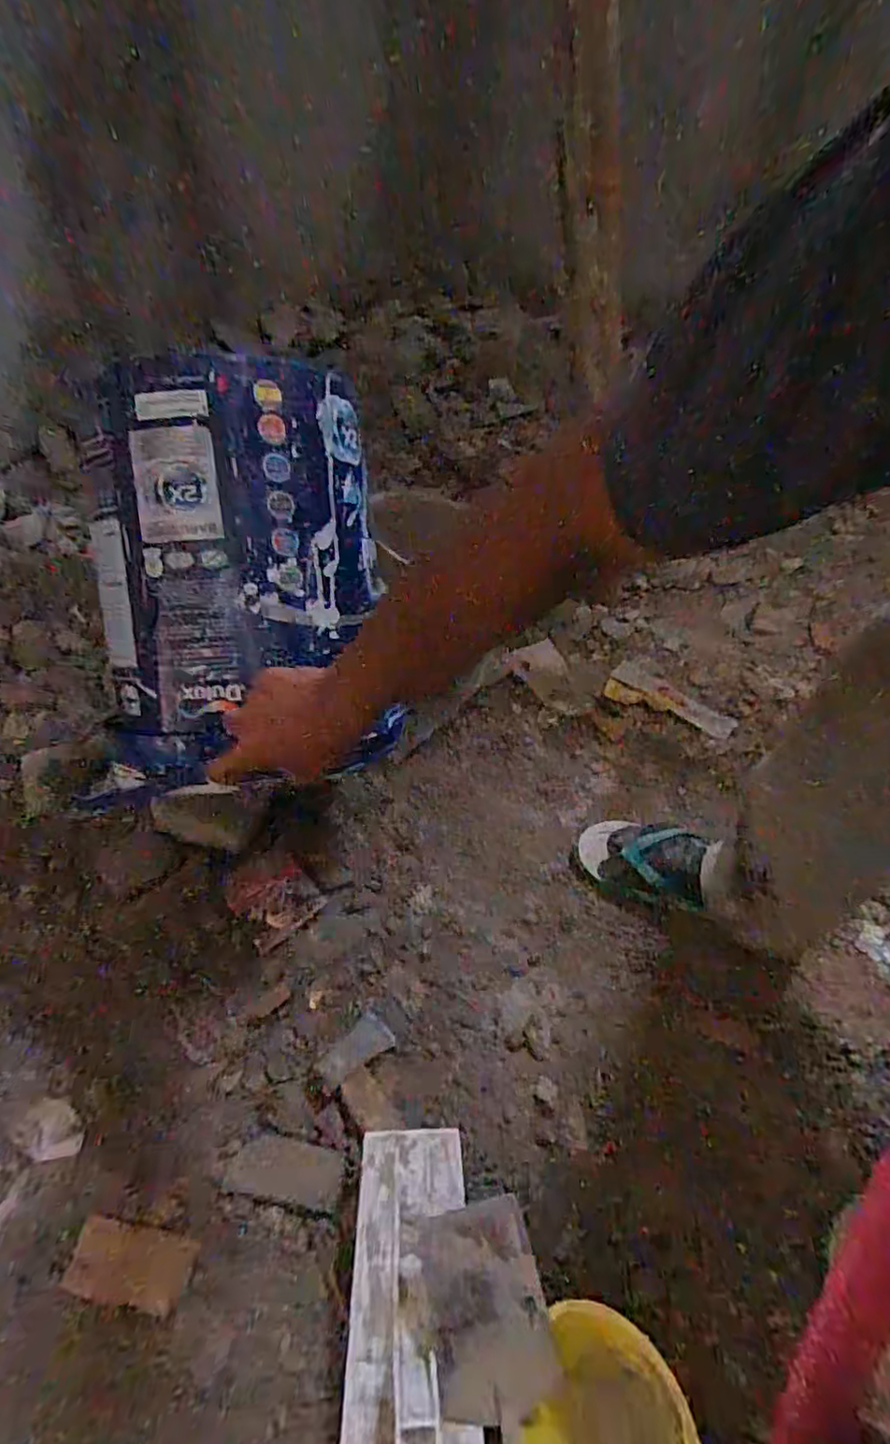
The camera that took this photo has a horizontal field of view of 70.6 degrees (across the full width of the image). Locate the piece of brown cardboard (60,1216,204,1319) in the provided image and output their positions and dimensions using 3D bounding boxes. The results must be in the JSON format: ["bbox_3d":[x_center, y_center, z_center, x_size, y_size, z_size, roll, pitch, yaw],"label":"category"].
[{"bbox_3d":[-0.262,0.452,0.524,0.097,0.006,0.050,7,47,6],"label":"piece of brown cardboard"}]

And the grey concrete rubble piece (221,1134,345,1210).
[{"bbox_3d":[-0.144,0.411,0.576,0.098,0.018,0.047,7,47,5],"label":"grey concrete rubble piece"}]

